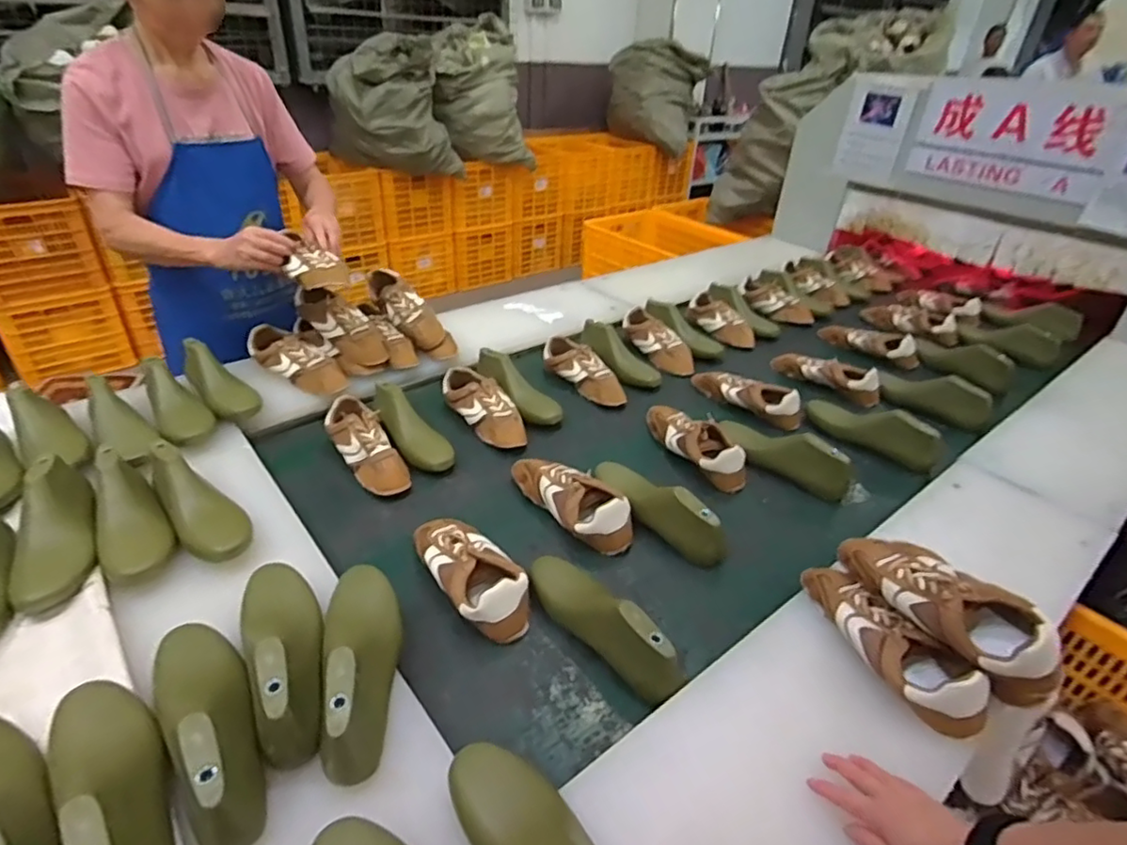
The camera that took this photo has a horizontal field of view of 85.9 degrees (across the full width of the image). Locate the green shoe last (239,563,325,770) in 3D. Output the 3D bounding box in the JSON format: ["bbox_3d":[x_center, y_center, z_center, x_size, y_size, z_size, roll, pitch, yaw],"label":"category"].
[{"bbox_3d":[-0.308,0.237,0.667,0.089,0.088,0.256,-15,37,-25],"label":"green shoe last"}]

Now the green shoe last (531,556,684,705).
[{"bbox_3d":[0.041,0.240,0.768,0.065,0.077,0.248,-22,41,-33],"label":"green shoe last"}]

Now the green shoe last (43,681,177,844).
[{"bbox_3d":[-0.402,0.312,0.536,0.263,0.075,0.084,30,42,34],"label":"green shoe last"}]

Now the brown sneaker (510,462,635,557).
[{"bbox_3d":[0.018,0.120,0.990,0.098,0.065,0.235,-22,41,-33],"label":"brown sneaker"}]

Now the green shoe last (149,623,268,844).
[{"bbox_3d":[-0.349,0.281,0.594,0.082,0.086,0.251,-23,41,-34],"label":"green shoe last"}]

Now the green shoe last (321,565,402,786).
[{"bbox_3d":[-0.229,0.249,0.669,0.092,0.081,0.253,-6,34,-13],"label":"green shoe last"}]

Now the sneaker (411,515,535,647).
[{"bbox_3d":[-0.127,0.204,0.849,0.101,0.070,0.220,-20,40,-30],"label":"sneaker"}]

